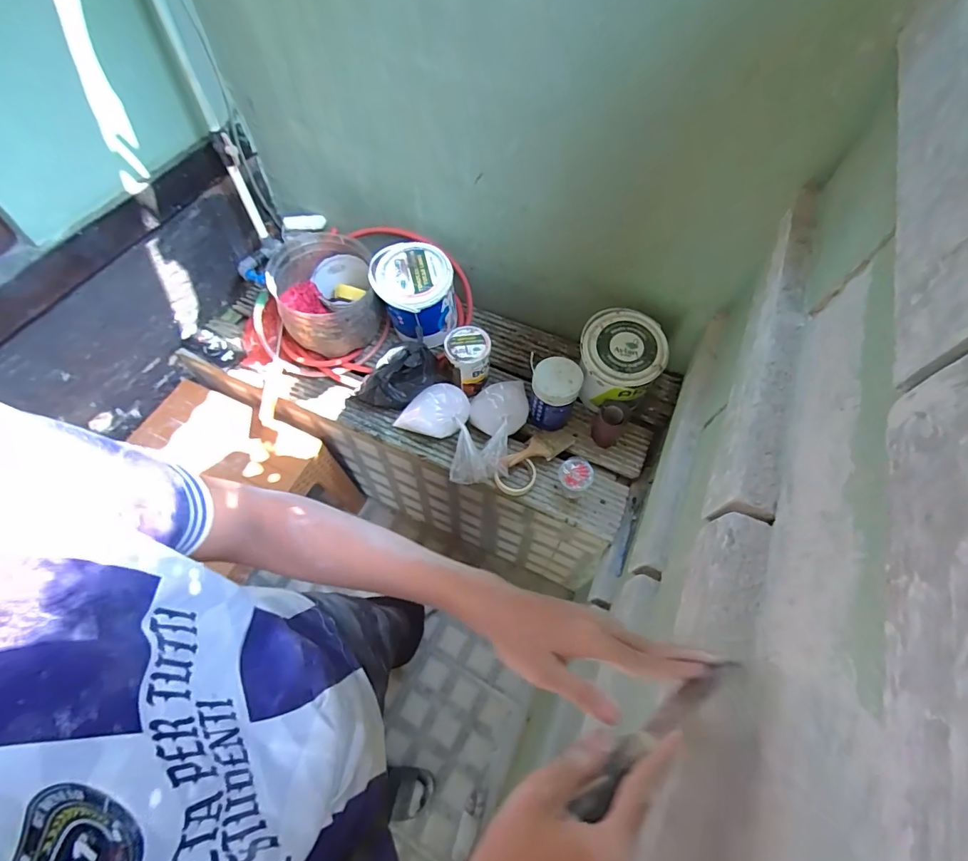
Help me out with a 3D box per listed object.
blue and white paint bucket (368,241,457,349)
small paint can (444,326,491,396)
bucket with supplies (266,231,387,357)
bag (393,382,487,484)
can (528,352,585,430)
[{"bbox_3d":[-0.168,-0.331,1.176,0.187,0.203,0.172,1,60,-2],"label":"blue and white paint bucket"},{"bbox_3d":[-0.039,-0.172,1.139,0.103,0.139,0.097,1,60,-2],"label":"small paint can"},{"bbox_3d":[-0.389,-0.334,1.166,0.229,0.181,0.259,-18,62,-12],"label":"bucket with supplies"},{"bbox_3d":[-0.070,-0.002,1.090,0.261,0.103,0.157,41,67,19],"label":"bag"},{"bbox_3d":[0.160,-0.090,1.103,0.110,0.160,0.119,3,60,-1],"label":"can"}]

